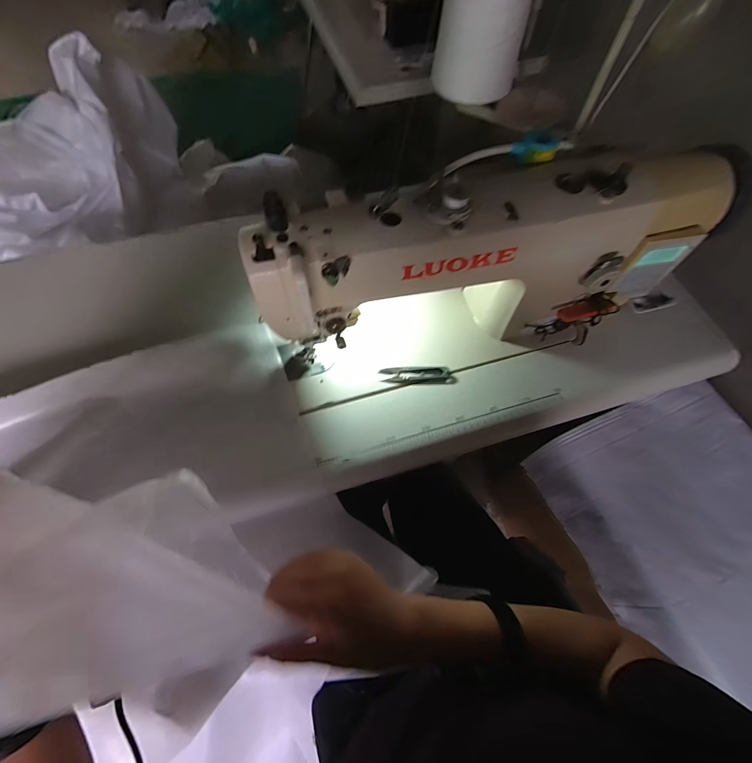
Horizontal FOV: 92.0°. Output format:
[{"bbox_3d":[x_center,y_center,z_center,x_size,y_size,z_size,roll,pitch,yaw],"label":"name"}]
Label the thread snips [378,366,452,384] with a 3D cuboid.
[{"bbox_3d":[0.057,-0.010,0.523,0.098,0.005,0.026,0,64,-1],"label":"thread snips"}]

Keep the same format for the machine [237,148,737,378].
[{"bbox_3d":[0.140,-0.145,0.468,0.550,0.238,0.150,-11,65,-6],"label":"machine"}]

